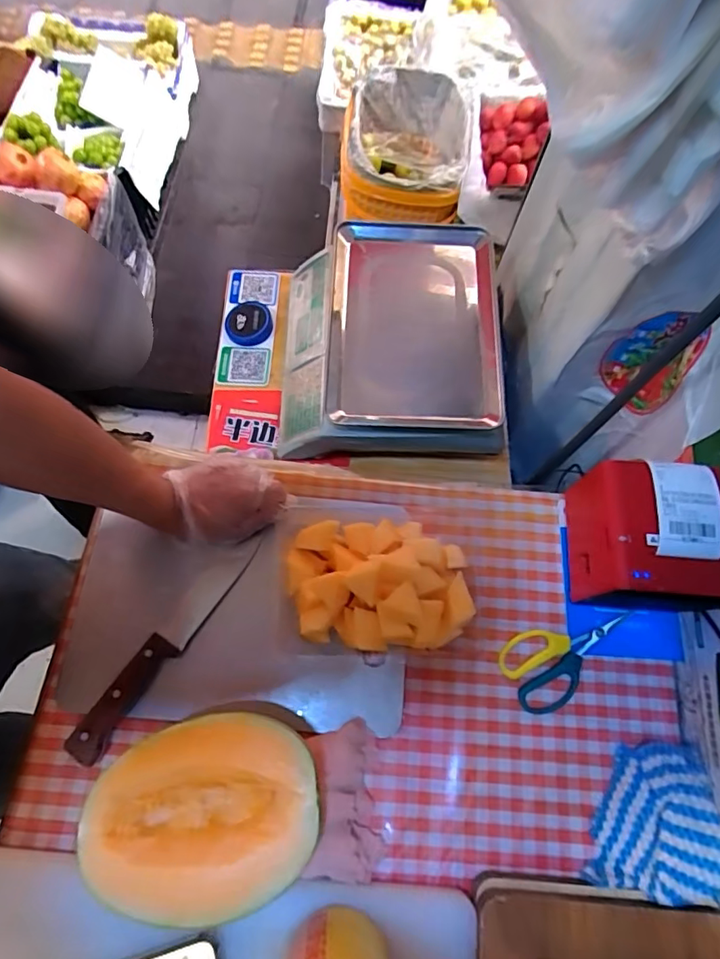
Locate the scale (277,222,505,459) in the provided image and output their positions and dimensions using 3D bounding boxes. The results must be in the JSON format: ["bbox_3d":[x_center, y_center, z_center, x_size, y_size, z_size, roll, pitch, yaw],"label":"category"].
[{"bbox_3d":[0.036,-0.195,0.741,0.299,0.128,0.308,-1,70,-2],"label":"scale"}]

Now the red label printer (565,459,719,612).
[{"bbox_3d":[0.275,0.058,0.508,0.114,0.134,0.130,8,70,1],"label":"red label printer"}]

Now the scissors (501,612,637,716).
[{"bbox_3d":[0.215,0.175,0.527,0.142,0.006,0.075,-28,73,-11],"label":"scissors"}]

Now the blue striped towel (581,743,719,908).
[{"bbox_3d":[0.268,0.308,0.468,0.108,0.033,0.118,4,70,0],"label":"blue striped towel"}]

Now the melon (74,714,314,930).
[{"bbox_3d":[-0.129,0.274,0.430,0.184,0.064,0.133,-7,70,-5],"label":"melon"}]

